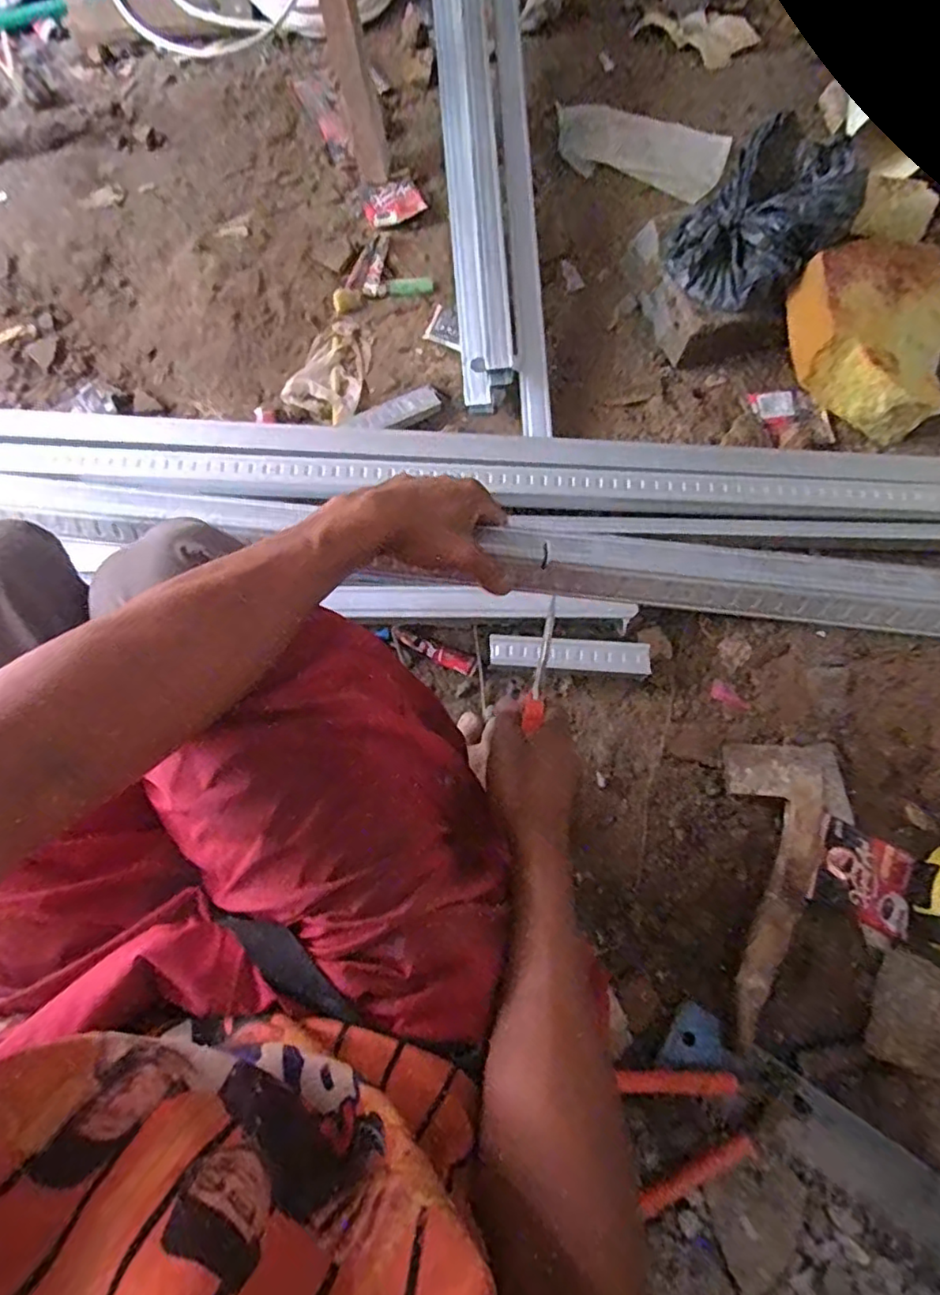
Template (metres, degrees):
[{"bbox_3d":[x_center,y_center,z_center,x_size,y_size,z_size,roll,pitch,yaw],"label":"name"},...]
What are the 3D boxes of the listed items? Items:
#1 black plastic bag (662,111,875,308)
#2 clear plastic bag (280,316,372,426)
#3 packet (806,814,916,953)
[{"bbox_3d":[0.366,-0.533,0.786,0.188,0.107,0.167,-40,77,-12],"label":"black plastic bag"},{"bbox_3d":[-0.183,-0.389,0.874,0.101,0.019,0.166,22,73,6],"label":"clear plastic bag"},{"bbox_3d":[0.401,0.239,0.643,0.107,0.026,0.099,29,74,8],"label":"packet"}]

